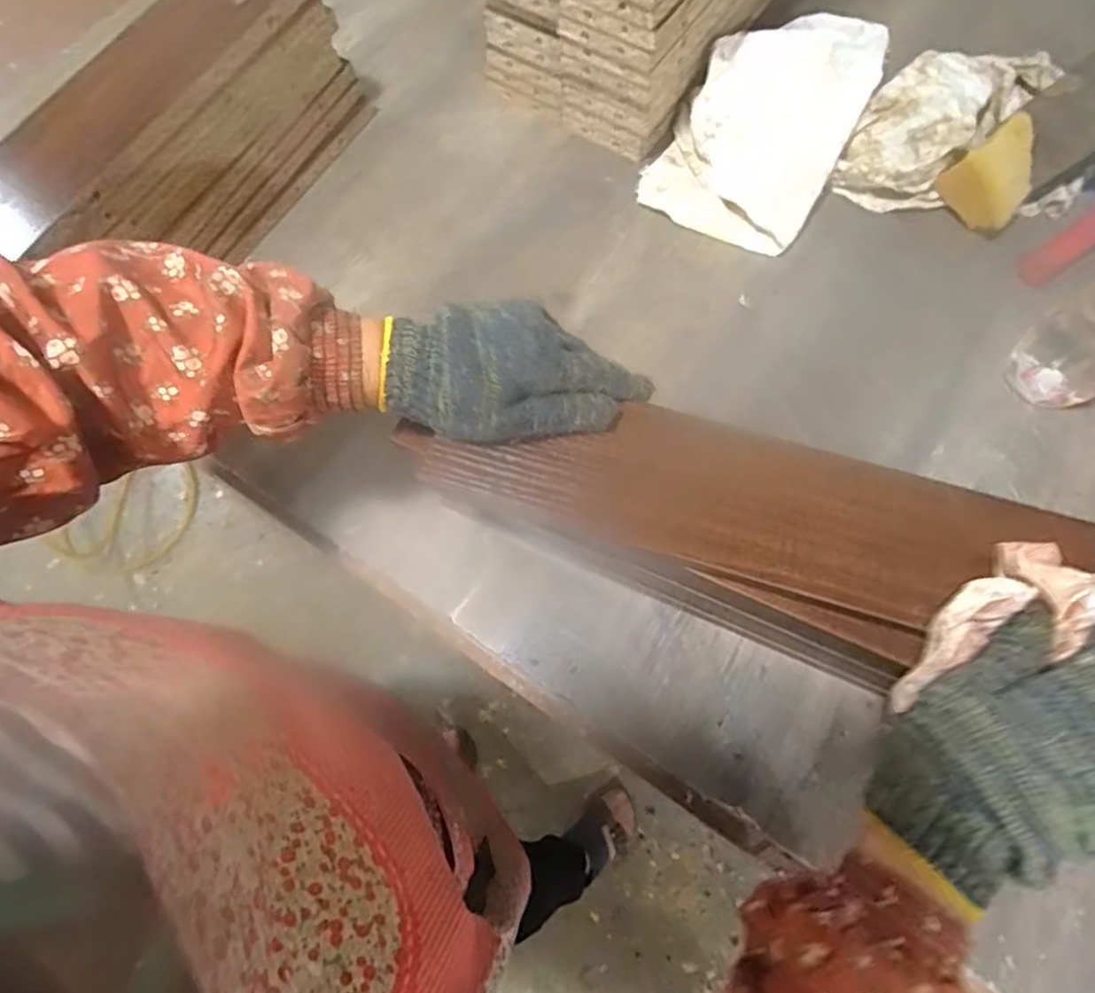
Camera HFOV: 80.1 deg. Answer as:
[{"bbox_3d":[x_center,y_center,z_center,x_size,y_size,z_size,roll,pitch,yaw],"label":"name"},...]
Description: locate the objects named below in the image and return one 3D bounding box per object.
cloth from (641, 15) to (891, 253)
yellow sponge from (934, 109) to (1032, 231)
[{"bbox_3d":[0.182,-0.316,0.538,0.139,0.054,0.221,29,74,12],"label":"cloth"},{"bbox_3d":[0.353,-0.250,0.510,0.059,0.022,0.069,47,121,-3],"label":"yellow sponge"}]

